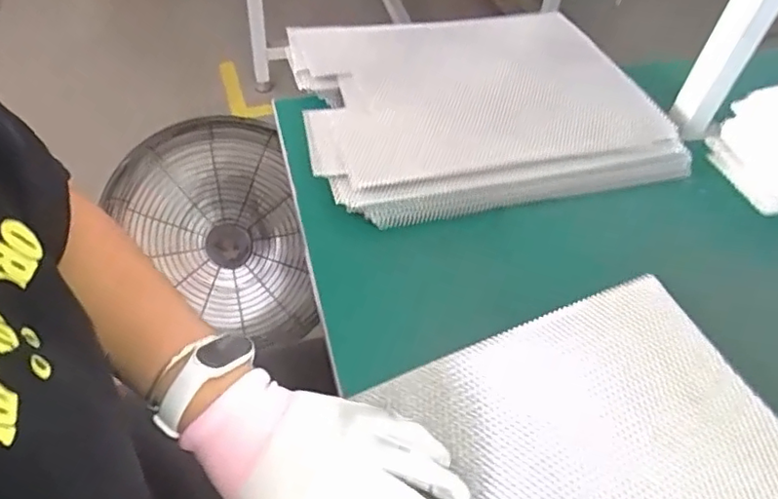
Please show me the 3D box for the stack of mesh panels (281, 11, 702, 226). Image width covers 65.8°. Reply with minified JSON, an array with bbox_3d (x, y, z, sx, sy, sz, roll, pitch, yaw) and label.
[{"bbox_3d":[0.087,-0.158,0.631,0.349,0.039,0.280,-10,54,-8],"label":"stack of mesh panels"}]

